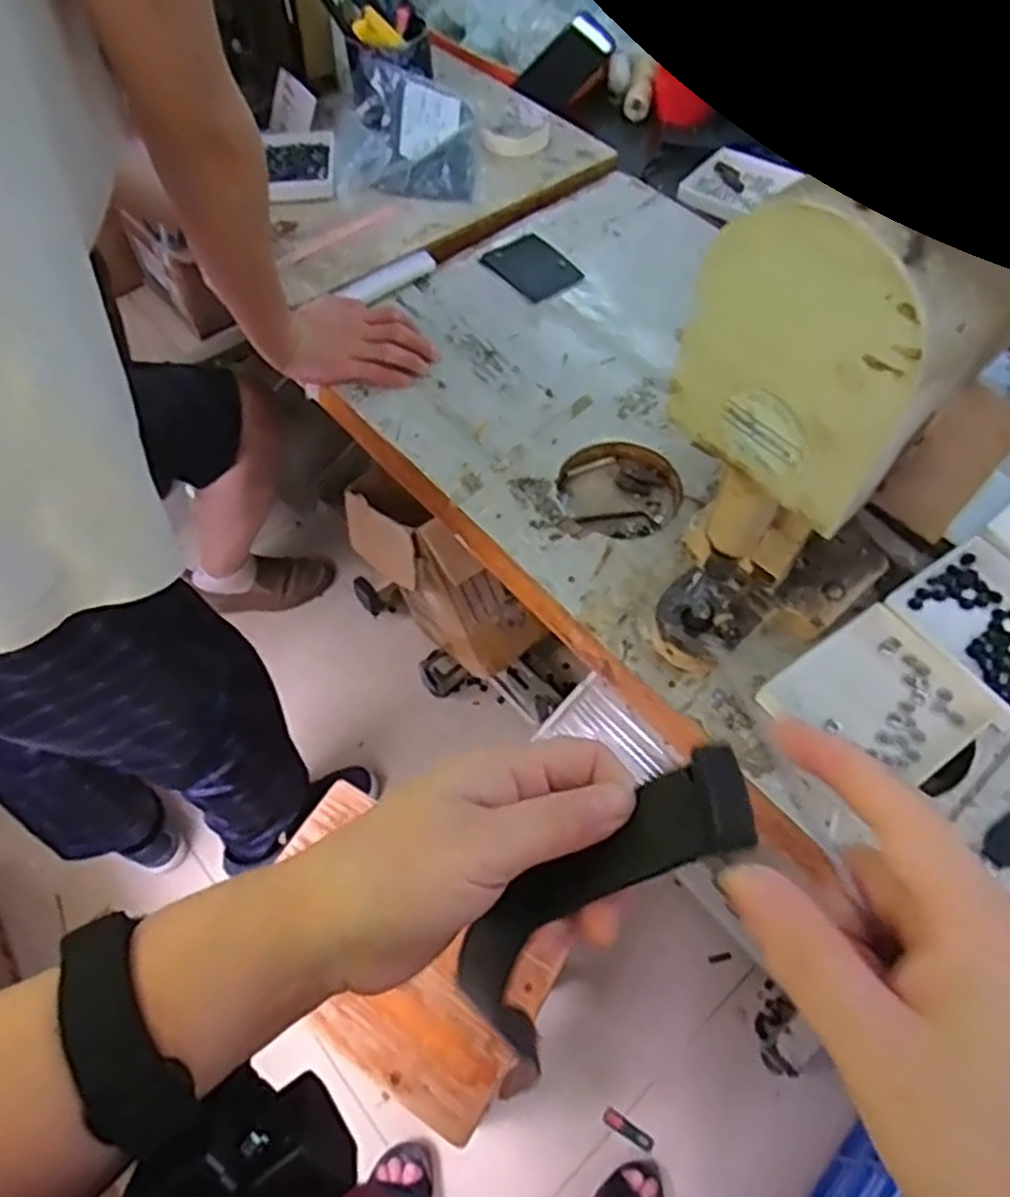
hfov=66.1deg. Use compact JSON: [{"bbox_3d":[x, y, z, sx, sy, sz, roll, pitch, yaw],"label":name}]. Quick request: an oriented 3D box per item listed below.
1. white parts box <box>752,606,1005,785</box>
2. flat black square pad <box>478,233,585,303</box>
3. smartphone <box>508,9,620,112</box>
[{"bbox_3d":[0.291,0.083,0.604,0.138,0.021,0.120,-31,62,-19],"label":"white parts box"},{"bbox_3d":[0.032,-0.380,0.894,0.081,0.004,0.096,-35,68,-18],"label":"flat black square pad"},{"bbox_3d":[0.088,-0.777,1.131,0.073,0.016,0.153,43,85,-10],"label":"smartphone"}]

